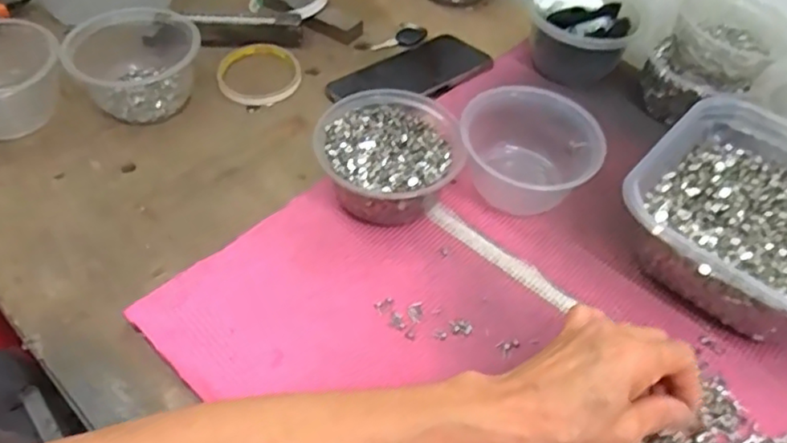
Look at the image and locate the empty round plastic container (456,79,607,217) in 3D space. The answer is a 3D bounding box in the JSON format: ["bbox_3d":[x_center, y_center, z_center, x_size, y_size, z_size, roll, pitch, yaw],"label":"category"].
[{"bbox_3d":[0.113,-0.063,0.524,0.110,0.070,0.092,7,50,3],"label":"empty round plastic container"}]

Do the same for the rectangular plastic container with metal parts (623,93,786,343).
[{"bbox_3d":[0.275,-0.001,0.476,0.170,0.077,0.178,34,56,23],"label":"rectangular plastic container with metal parts"}]

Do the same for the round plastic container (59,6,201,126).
[{"bbox_3d":[-0.236,-0.148,0.588,0.116,0.057,0.116,1,50,-2],"label":"round plastic container"}]

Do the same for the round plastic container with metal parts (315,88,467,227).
[{"bbox_3d":[-0.001,-0.052,0.513,0.109,0.060,0.123,8,50,4],"label":"round plastic container with metal parts"}]

